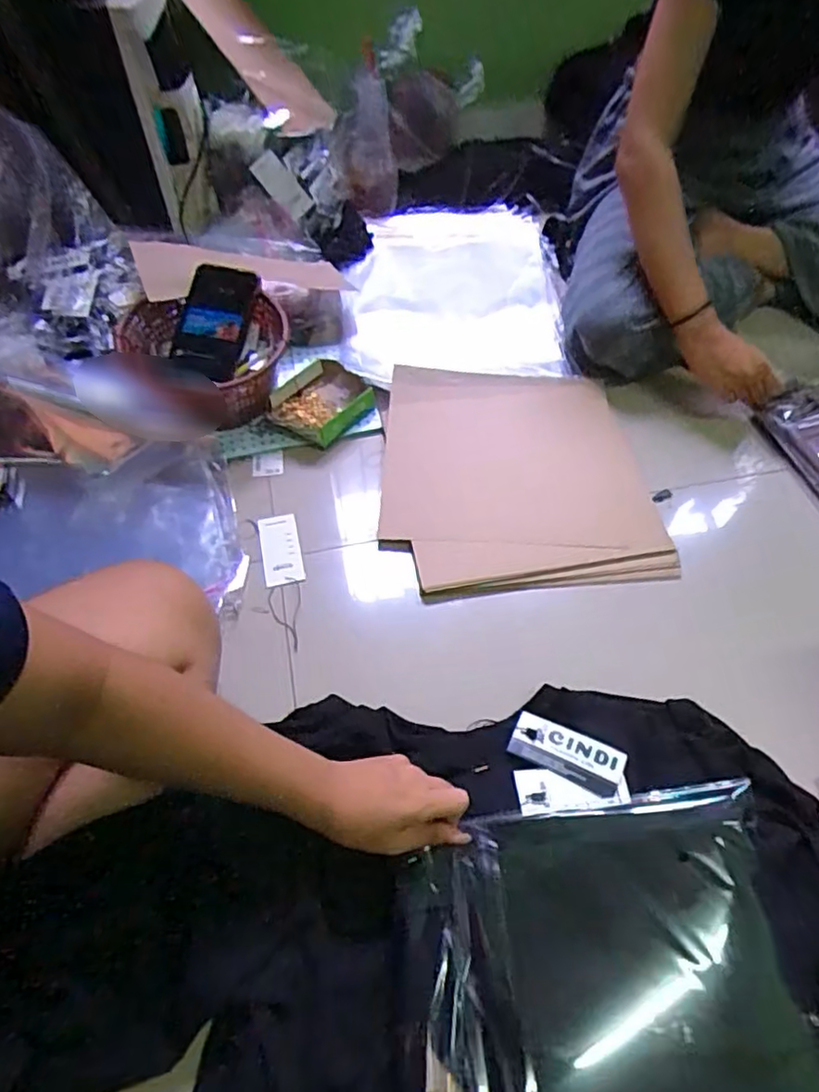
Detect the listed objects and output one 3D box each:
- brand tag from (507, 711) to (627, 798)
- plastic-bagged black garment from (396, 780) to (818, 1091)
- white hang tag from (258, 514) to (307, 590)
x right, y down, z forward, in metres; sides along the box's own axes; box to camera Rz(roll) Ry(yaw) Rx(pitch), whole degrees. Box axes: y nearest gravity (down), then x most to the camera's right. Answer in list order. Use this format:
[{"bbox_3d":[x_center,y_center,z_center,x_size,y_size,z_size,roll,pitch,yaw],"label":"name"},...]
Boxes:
[{"bbox_3d":[0.128,0.168,0.514,0.089,0.005,0.039,22,58,15],"label":"brand tag"},{"bbox_3d":[0.126,0.308,0.400,0.261,0.044,0.260,-6,55,-3],"label":"plastic-bagged black garment"},{"bbox_3d":[-0.137,0.004,0.668,0.041,0.004,0.088,-10,54,-10],"label":"white hang tag"}]

